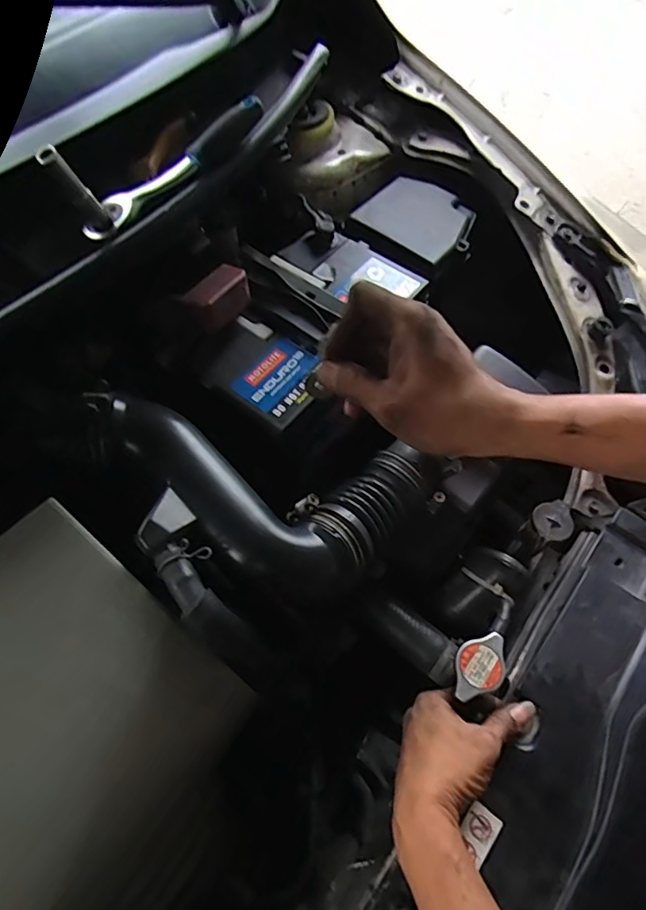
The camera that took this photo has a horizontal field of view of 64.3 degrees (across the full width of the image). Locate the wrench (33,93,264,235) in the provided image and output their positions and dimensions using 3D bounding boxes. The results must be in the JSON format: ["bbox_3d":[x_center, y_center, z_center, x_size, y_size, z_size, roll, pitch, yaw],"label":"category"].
[{"bbox_3d":[-0.127,-0.255,0.437,0.200,0.059,0.031,-39,70,-22],"label":"wrench"}]

